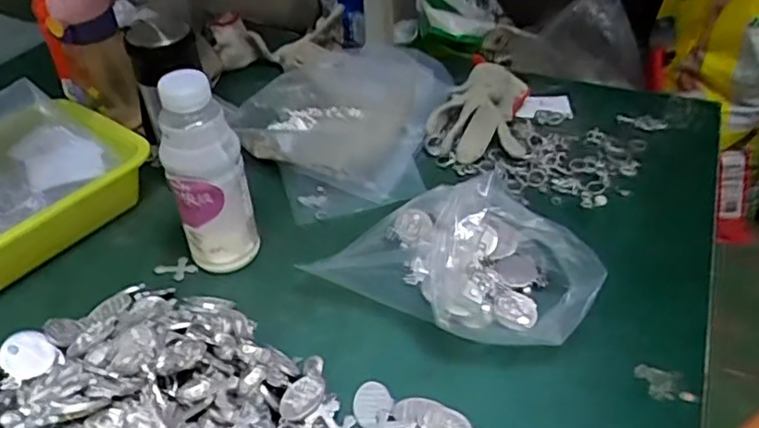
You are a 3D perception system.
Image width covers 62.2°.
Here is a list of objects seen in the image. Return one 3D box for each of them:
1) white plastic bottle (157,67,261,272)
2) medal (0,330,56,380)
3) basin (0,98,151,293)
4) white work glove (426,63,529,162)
[{"bbox_3d":[-0.152,-0.032,0.572,0.054,0.193,0.059,10,41,12],"label":"white plastic bottle"},{"bbox_3d":[-0.279,0.111,0.497,0.037,0.004,0.039,26,42,-26],"label":"medal"},{"bbox_3d":[-0.388,-0.015,0.636,0.177,0.084,0.258,26,47,28],"label":"basin"},{"bbox_3d":[0.123,-0.124,0.774,0.119,0.054,0.154,5,41,7],"label":"white work glove"}]

